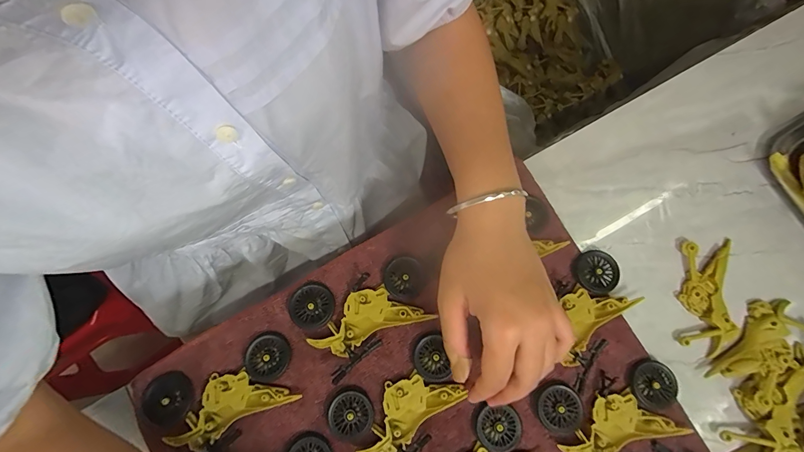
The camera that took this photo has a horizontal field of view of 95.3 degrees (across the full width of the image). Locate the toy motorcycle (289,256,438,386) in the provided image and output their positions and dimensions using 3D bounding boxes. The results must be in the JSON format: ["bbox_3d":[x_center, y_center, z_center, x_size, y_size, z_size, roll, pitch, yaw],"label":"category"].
[{"bbox_3d":[-0.032,0.066,0.312,0.109,0.016,0.077,-33,80,-7],"label":"toy motorcycle"}]

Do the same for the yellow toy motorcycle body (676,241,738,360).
[{"bbox_3d":[0.270,0.062,0.325,0.041,0.011,0.099,10,78,2],"label":"yellow toy motorcycle body"}]

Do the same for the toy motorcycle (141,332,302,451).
[{"bbox_3d":[-0.145,0.139,0.299,0.115,0.011,0.066,-22,79,-5],"label":"toy motorcycle"}]

